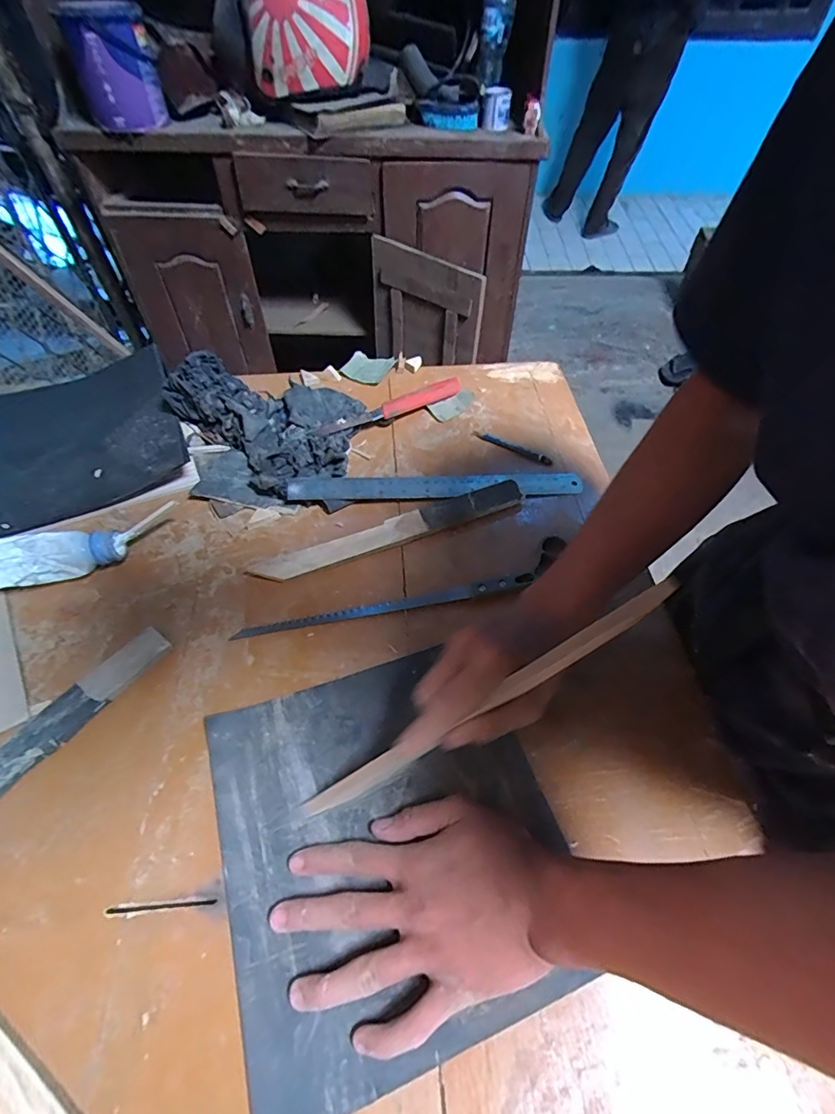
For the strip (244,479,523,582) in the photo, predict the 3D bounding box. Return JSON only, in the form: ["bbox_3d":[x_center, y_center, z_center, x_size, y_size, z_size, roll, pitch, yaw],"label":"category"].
[{"bbox_3d":[-0.025,-0.027,0.508,0.285,0.018,0.031,-18,56,-15],"label":"strip"}]

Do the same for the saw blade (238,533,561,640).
[{"bbox_3d":[-0.004,0.040,0.460,0.324,0.016,0.044,-15,55,-13],"label":"saw blade"}]

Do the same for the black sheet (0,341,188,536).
[{"bbox_3d":[-0.402,-0.149,0.576,0.227,0.033,0.276,-18,56,-15],"label":"black sheet"}]

